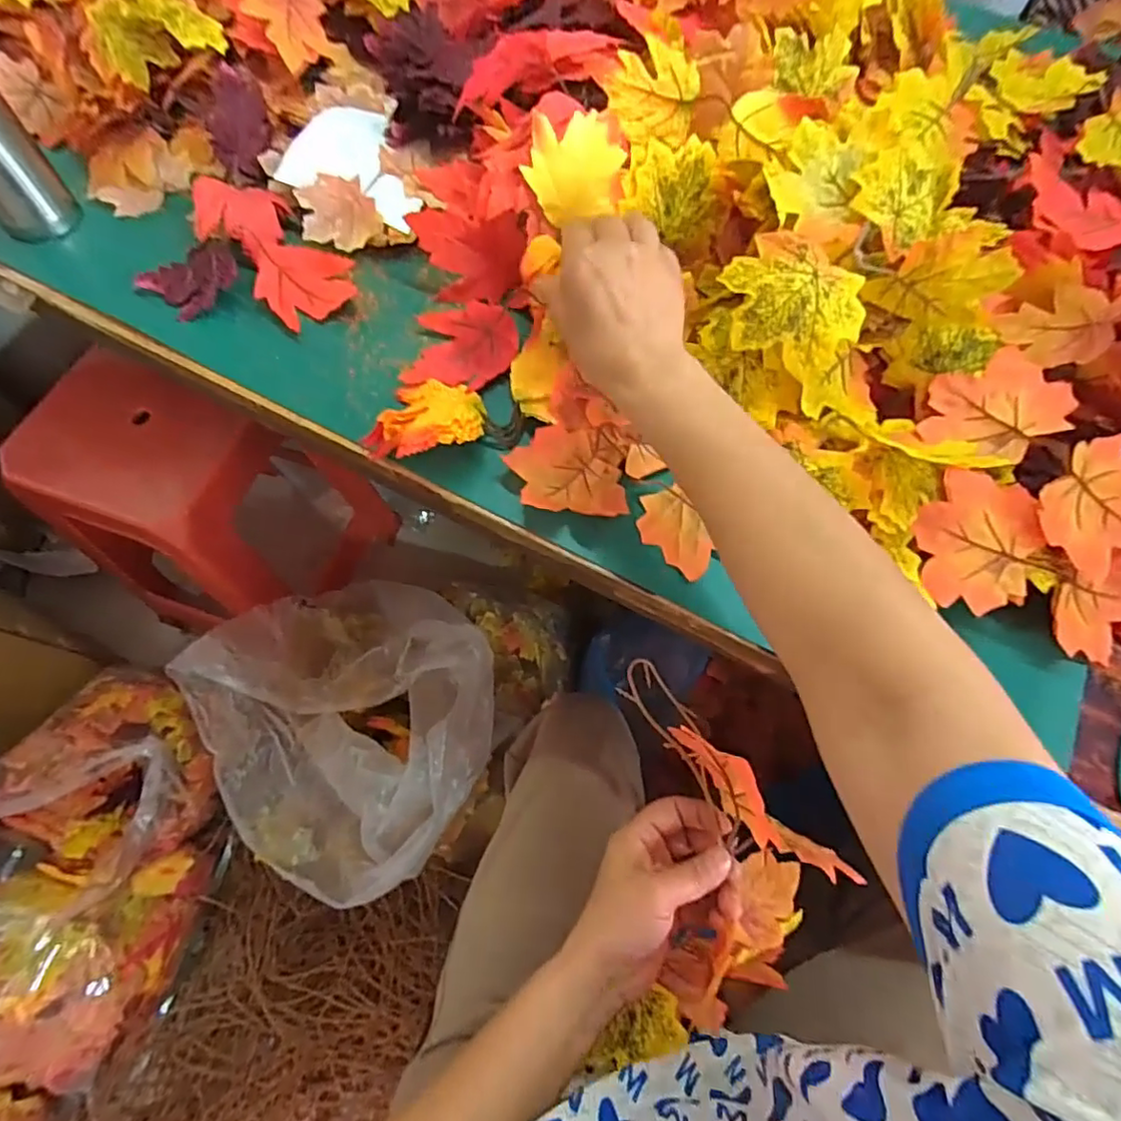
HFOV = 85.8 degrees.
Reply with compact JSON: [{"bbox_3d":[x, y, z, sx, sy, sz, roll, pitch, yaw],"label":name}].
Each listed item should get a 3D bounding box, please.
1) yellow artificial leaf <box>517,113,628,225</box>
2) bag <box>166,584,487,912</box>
[{"bbox_3d":[0.011,-0.304,0.464,0.071,0.039,0.071,11,66,3],"label":"yellow artificial leaf"},{"bbox_3d":[-0.279,0.187,0.765,0.413,0.268,0.352,29,68,11],"label":"bag"}]

